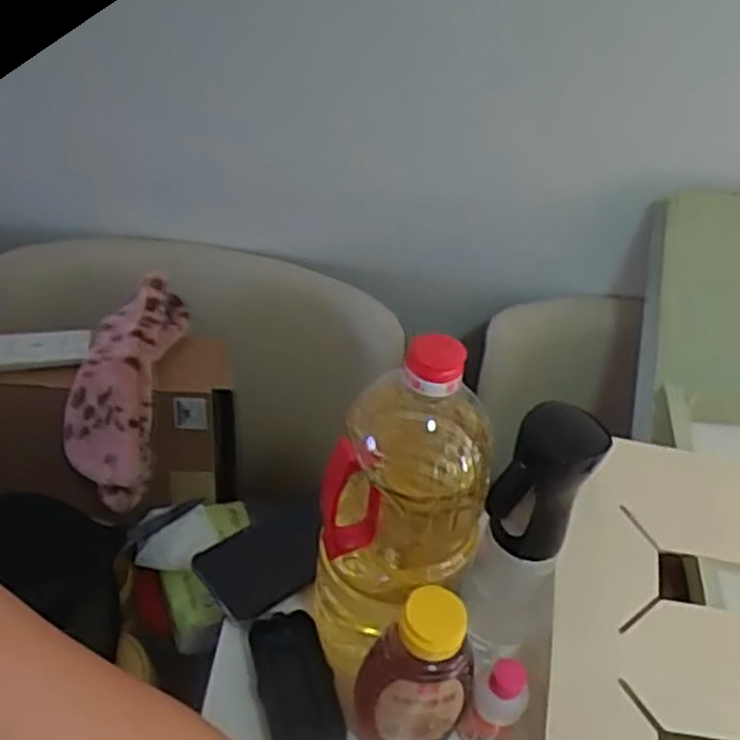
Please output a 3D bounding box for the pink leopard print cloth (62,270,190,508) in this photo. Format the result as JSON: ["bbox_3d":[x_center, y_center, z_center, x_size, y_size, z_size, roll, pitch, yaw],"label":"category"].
[{"bbox_3d":[-0.240,0.005,0.749,0.084,0.070,0.217,8,69,0],"label":"pink leopard print cloth"}]

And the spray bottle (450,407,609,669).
[{"bbox_3d":[0.104,0.124,0.538,0.063,0.230,0.059,19,43,13],"label":"spray bottle"}]

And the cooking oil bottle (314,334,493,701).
[{"bbox_3d":[0.020,0.100,0.520,0.105,0.267,0.109,15,43,9],"label":"cooking oil bottle"}]

